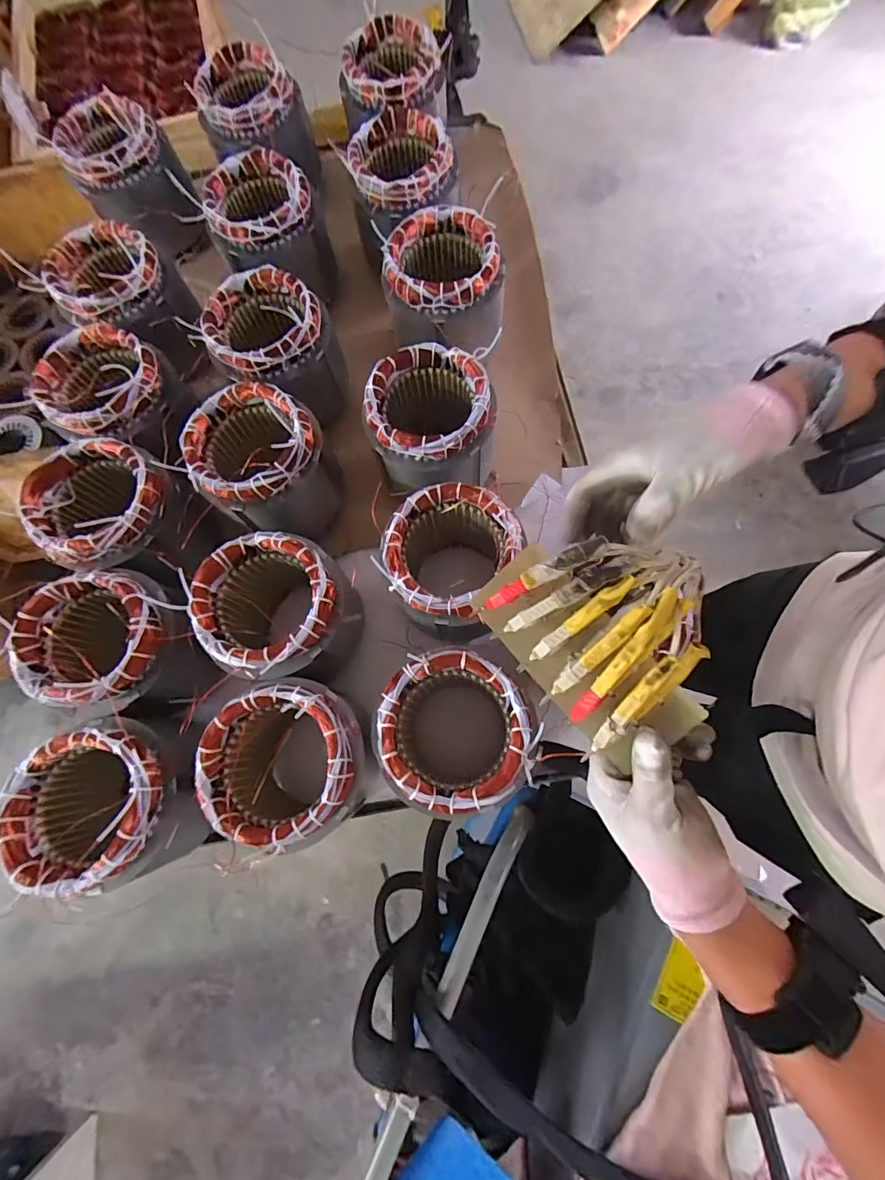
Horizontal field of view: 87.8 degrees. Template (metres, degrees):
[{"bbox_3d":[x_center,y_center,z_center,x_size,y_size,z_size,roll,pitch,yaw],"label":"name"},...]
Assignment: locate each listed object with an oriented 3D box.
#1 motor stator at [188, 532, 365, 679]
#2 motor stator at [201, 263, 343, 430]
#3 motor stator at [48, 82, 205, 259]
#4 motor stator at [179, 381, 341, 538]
[{"bbox_3d":[-0.177,0.026,0.510,0.139,0.127,0.137,0,73,1],"label":"motor stator"},{"bbox_3d":[-0.215,-0.312,0.640,0.147,0.191,0.135,0,73,1],"label":"motor stator"},{"bbox_3d":[-0.470,-0.624,0.714,0.154,0.140,0.171,-30,75,-8],"label":"motor stator"},{"bbox_3d":[-0.213,-0.153,0.564,0.141,0.139,0.137,0,73,1],"label":"motor stator"}]

